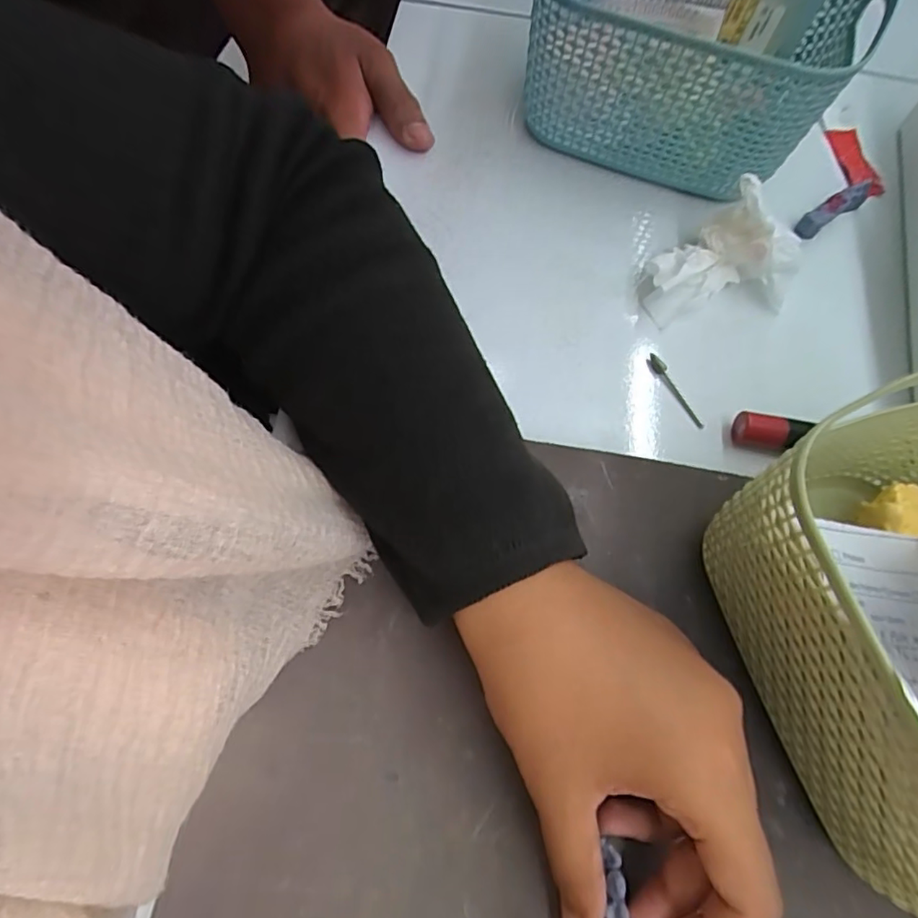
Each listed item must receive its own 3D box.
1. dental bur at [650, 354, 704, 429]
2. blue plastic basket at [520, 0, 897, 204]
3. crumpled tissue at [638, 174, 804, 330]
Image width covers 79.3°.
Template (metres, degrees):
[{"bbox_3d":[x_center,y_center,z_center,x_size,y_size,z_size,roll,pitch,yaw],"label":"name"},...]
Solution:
[{"bbox_3d":[0.109,-0.035,0.278,0.005,0.004,0.044,-23,70,-13],"label":"dental bur"},{"bbox_3d":[0.123,-0.229,0.318,0.165,0.086,0.128,18,67,4],"label":"blue plastic basket"},{"bbox_3d":[0.137,-0.098,0.285,0.071,0.043,0.058,-37,73,-17],"label":"crumpled tissue"}]

